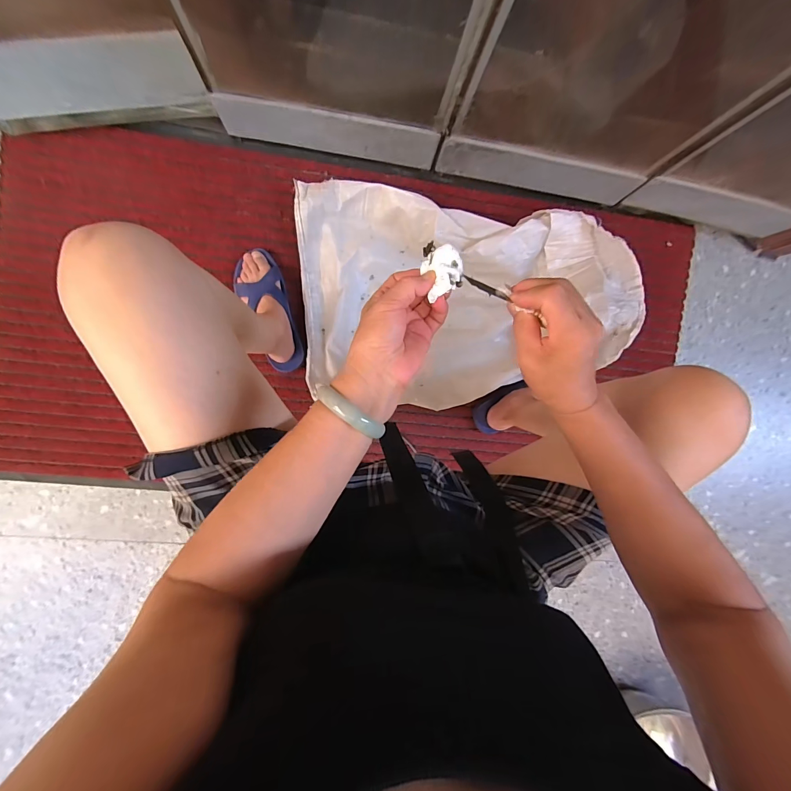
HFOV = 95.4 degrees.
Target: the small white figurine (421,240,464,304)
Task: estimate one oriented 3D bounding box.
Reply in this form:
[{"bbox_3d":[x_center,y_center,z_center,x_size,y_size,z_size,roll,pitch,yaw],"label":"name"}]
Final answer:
[{"bbox_3d":[0.043,-0.114,0.327,0.033,0.022,0.048,0,95,-6],"label":"small white figurine"}]

